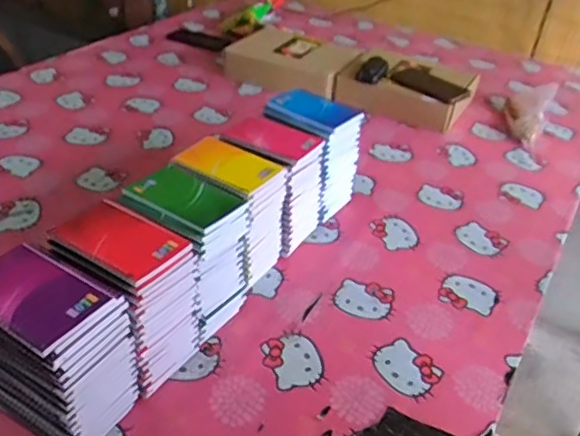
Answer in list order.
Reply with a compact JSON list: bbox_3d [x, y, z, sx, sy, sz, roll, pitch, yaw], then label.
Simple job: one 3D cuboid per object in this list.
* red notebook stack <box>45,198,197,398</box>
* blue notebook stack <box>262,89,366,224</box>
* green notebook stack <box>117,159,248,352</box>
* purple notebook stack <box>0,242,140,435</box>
[{"bbox_3d":[-0.182,0.090,0.659,0.132,0.180,0.100,22,39,24],"label":"red notebook stack"},{"bbox_3d":[0.038,-0.102,0.954,0.106,0.182,0.137,-25,44,-35],"label":"blue notebook stack"},{"bbox_3d":[-0.132,0.046,0.736,0.130,0.176,0.105,21,39,23],"label":"green notebook stack"},{"bbox_3d":[-0.238,0.135,0.591,0.133,0.177,0.094,20,38,22],"label":"purple notebook stack"}]

